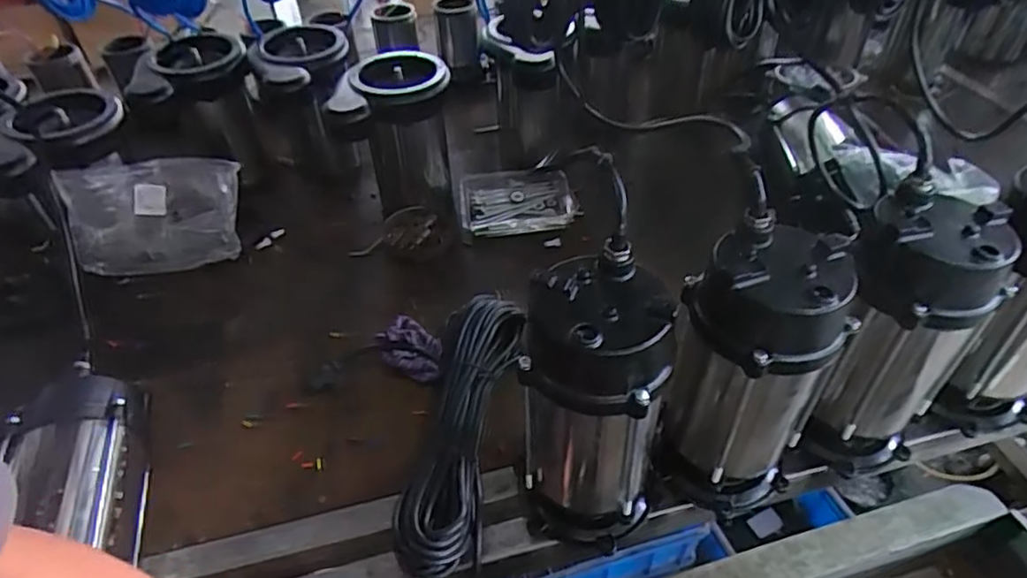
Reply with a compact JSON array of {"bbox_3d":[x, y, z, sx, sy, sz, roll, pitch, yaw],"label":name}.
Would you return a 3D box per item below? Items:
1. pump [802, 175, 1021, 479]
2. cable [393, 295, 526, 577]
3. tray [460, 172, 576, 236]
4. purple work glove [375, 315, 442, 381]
[{"bbox_3d":[0.369,0.053,0.621,0.131,0.281,0.120,-34,52,-28],"label":"pump"},{"bbox_3d":[-0.051,0.146,0.718,0.100,0.064,0.354,4,45,7],"label":"cable"},{"bbox_3d":[0.006,-0.143,1.043,0.185,0.037,0.144,-5,44,-2],"label":"tray"},{"bbox_3d":[-0.130,0.077,0.801,0.097,0.040,0.059,18,48,20],"label":"purple work glove"}]

